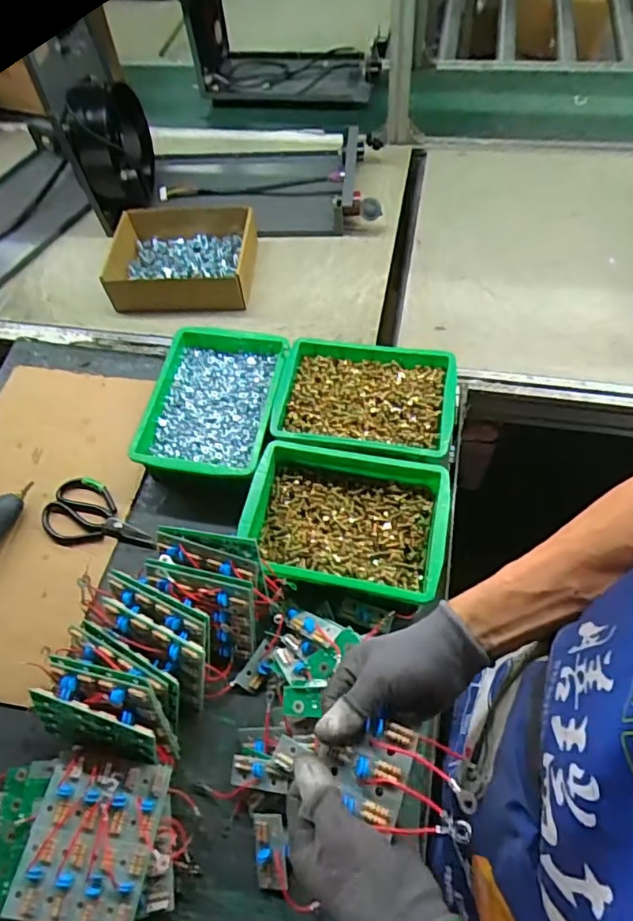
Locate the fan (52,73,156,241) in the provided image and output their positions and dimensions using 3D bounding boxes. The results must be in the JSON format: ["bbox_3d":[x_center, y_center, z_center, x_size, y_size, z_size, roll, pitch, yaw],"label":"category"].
[{"bbox_3d":[-0.384,-0.576,1.041,0.094,0.226,0.168,3,58,6],"label":"fan"}]

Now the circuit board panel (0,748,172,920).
[{"bbox_3d":[-0.216,0.361,0.529,0.115,0.026,0.135,6,58,7],"label":"circuit board panel"}]

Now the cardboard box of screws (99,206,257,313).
[{"bbox_3d":[-0.243,-0.365,0.997,0.265,0.067,0.212,-2,57,2],"label":"cardboard box of screws"}]

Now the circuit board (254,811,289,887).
[{"bbox_3d":[-0.045,0.394,0.554,0.030,0.018,0.064,-8,73,-1],"label":"circuit board"}]

